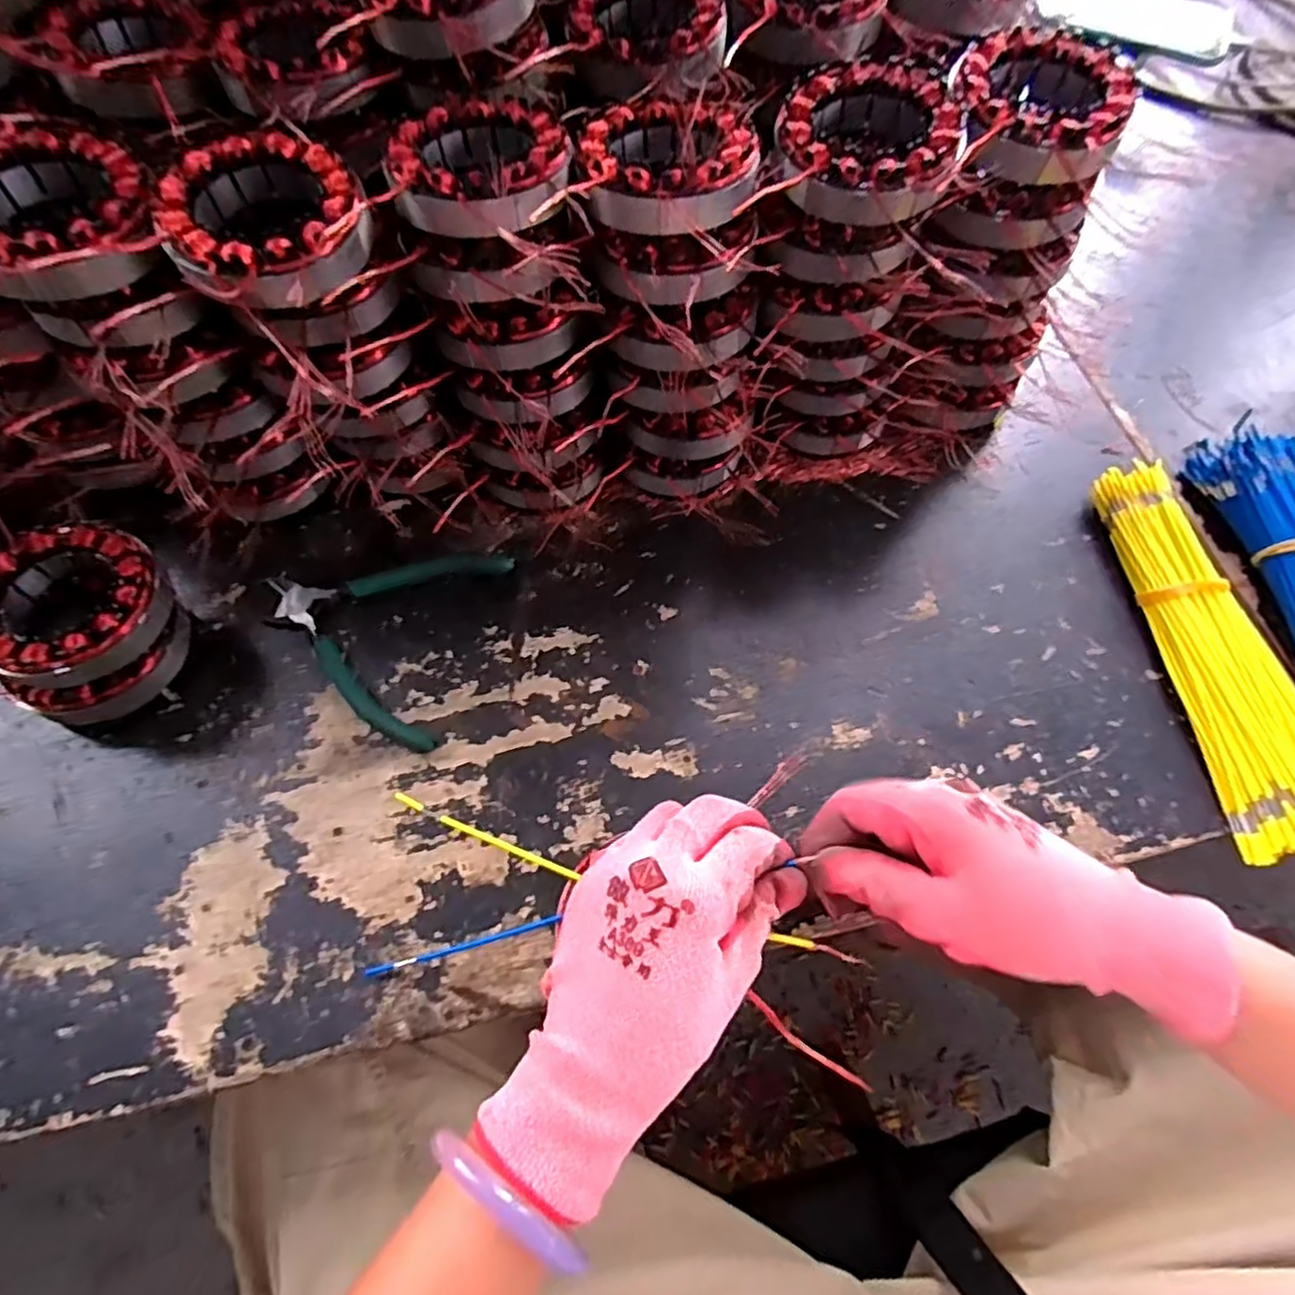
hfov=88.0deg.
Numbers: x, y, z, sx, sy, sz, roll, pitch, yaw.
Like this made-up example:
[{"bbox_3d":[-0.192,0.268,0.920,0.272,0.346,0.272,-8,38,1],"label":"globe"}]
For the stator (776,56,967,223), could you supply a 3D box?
[{"bbox_3d":[0.107,-0.247,0.329,0.084,0.029,0.088,17,65,7],"label":"stator"}]

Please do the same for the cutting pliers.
[{"bbox_3d":[-0.164,-0.016,0.401,0.129,0.015,0.130,15,65,6],"label":"cutting pliers"}]

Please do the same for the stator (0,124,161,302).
[{"bbox_3d":[-0.262,-0.189,0.296,0.080,0.029,0.096,-34,69,-16],"label":"stator"}]

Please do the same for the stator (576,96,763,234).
[{"bbox_3d":[0.011,-0.235,0.323,0.083,0.025,0.088,8,64,3],"label":"stator"}]

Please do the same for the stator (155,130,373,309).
[{"bbox_3d":[-0.173,-0.192,0.304,0.082,0.027,0.085,0,64,-1],"label":"stator"}]

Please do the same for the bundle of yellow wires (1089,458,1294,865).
[{"bbox_3d":[0.336,-0.002,0.394,0.068,0.025,0.243,-4,64,-3],"label":"bundle of yellow wires"}]

